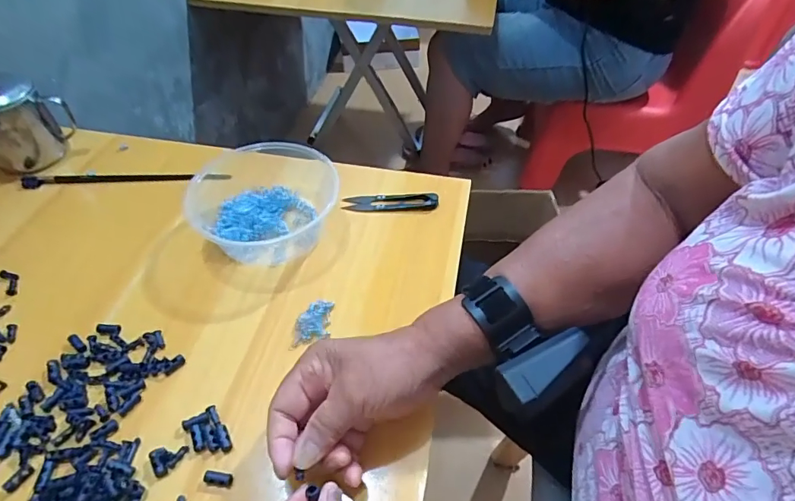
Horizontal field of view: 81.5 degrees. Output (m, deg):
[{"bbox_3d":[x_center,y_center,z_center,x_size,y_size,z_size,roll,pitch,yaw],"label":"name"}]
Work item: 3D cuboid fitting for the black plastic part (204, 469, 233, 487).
[{"bbox_3d":[-0.125,0.158,0.321,0.020,0.006,0.009,9,51,6],"label":"black plastic part"}]

